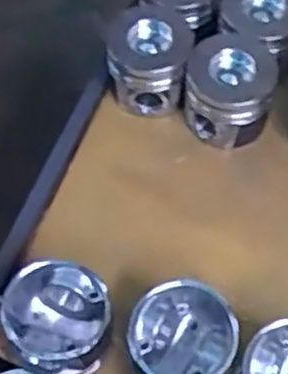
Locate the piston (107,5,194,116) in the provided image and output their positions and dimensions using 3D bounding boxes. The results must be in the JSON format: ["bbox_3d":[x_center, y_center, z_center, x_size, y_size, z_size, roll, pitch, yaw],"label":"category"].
[{"bbox_3d":[0.007,-0.150,0.821,0.087,0.086,0.104,10,61,4],"label":"piston"}]

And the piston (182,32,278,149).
[{"bbox_3d":[0.095,-0.109,0.798,0.097,0.083,0.098,10,61,4],"label":"piston"}]

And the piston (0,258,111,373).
[{"bbox_3d":[-0.078,0.123,0.657,0.091,0.078,0.093,1,61,-1],"label":"piston"}]

